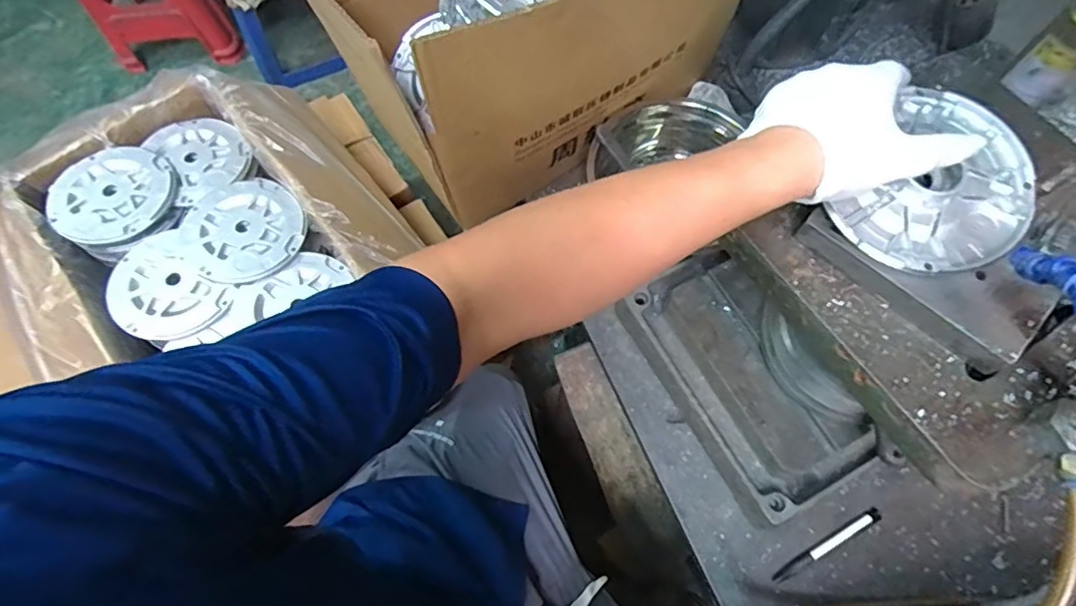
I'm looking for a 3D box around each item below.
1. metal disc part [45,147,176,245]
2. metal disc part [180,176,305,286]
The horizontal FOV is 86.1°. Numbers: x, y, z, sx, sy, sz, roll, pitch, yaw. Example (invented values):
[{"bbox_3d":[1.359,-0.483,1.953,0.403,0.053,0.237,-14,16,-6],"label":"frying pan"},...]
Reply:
[{"bbox_3d":[-0.513,-0.135,0.695,0.132,0.022,0.129,-30,71,-10],"label":"metal disc part"},{"bbox_3d":[-0.351,-0.087,0.685,0.147,0.015,0.130,40,74,15],"label":"metal disc part"}]

